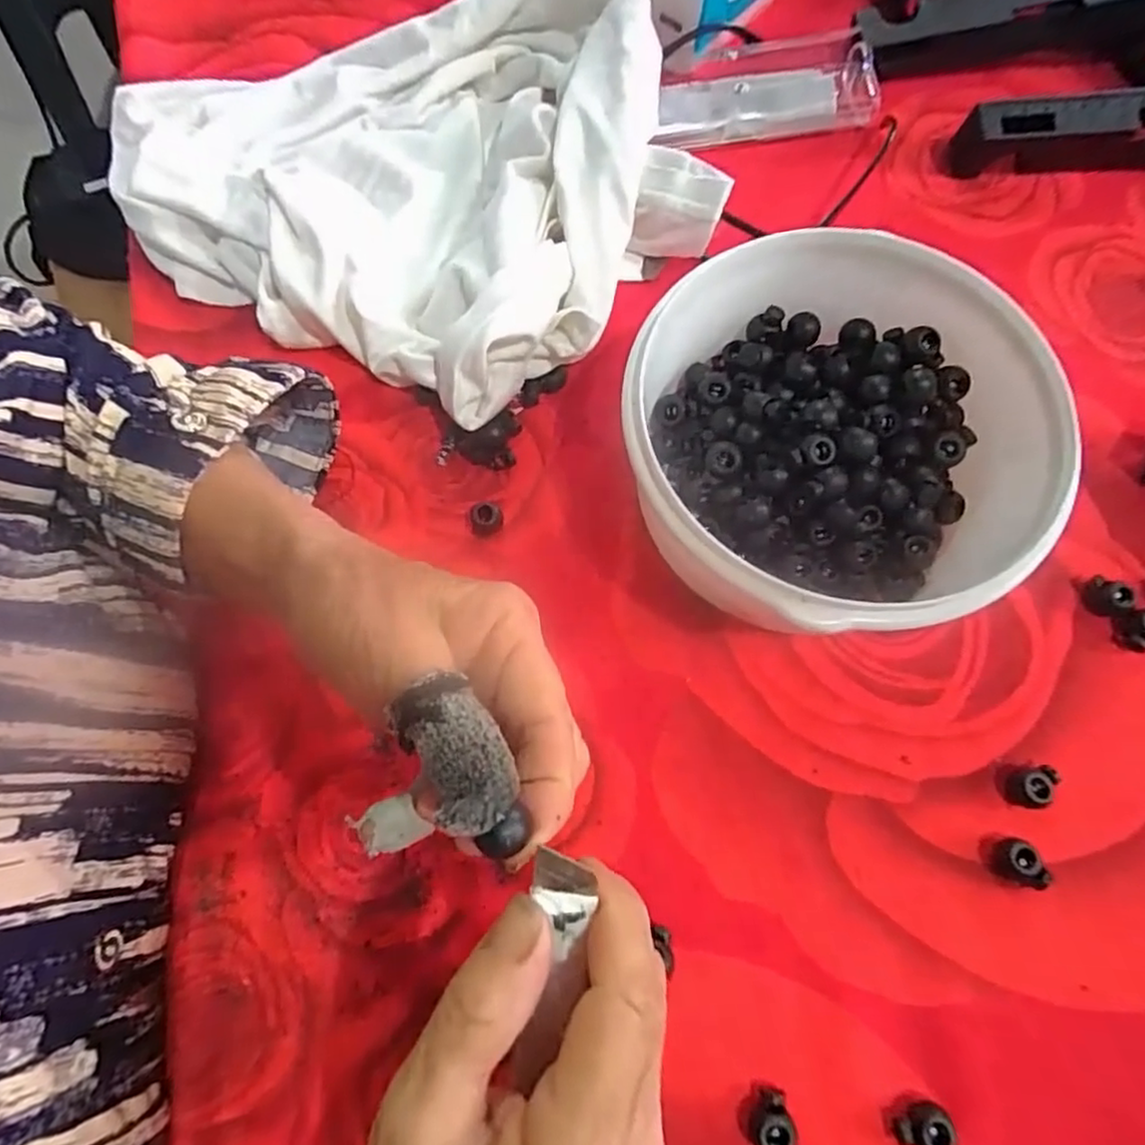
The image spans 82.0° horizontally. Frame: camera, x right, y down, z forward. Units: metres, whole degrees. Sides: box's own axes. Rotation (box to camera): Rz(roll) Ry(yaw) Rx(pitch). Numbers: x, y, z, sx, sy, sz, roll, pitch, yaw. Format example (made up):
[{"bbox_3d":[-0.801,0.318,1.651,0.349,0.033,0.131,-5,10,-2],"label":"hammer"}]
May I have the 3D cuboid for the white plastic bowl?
[{"bbox_3d":[0.104,-0.051,0.275,0.162,0.073,0.156,0,72,0],"label":"white plastic bowl"}]

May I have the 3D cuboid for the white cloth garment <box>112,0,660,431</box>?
[{"bbox_3d":[-0.091,-0.223,0.344,0.271,0.054,0.237,25,74,8],"label":"white cloth garment"}]

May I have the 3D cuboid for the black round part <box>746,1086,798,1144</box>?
[{"bbox_3d":[0.069,0.191,0.230,0.016,0.013,0.018,-27,74,-9],"label":"black round part"}]

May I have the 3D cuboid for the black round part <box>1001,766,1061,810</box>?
[{"bbox_3d":[0.187,0.087,0.265,0.019,0.011,0.015,-13,73,-4],"label":"black round part"}]

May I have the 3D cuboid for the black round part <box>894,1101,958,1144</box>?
[{"bbox_3d":[0.122,0.193,0.228,0.018,0.012,0.013,-24,74,-8],"label":"black round part"}]

